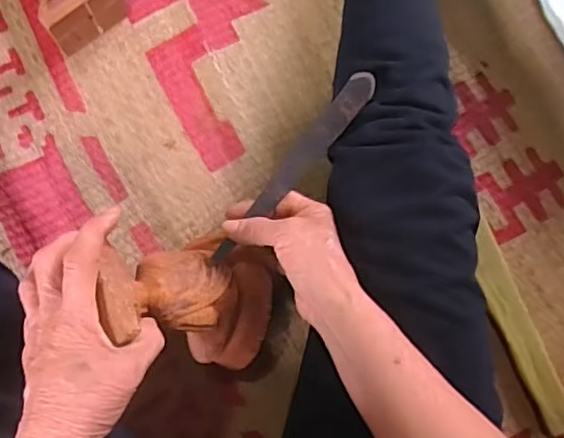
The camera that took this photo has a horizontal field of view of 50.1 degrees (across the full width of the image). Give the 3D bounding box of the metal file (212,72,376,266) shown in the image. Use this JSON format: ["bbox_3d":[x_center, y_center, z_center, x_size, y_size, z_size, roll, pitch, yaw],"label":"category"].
[{"bbox_3d":[0.008,-0.038,0.487,0.022,0.007,0.192,40,97,0],"label":"metal file"}]

